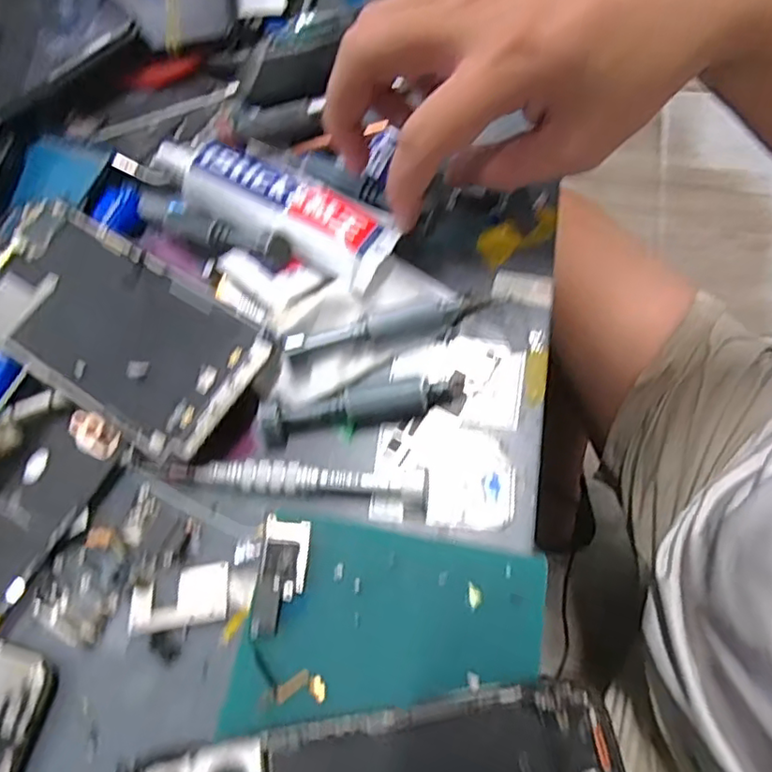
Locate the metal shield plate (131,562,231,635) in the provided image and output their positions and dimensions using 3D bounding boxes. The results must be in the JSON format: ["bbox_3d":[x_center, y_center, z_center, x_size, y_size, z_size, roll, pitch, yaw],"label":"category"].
[{"bbox_3d":[-0.083,0.084,0.241,0.038,0.004,0.022,-11,65,1],"label":"metal shield plate"}]

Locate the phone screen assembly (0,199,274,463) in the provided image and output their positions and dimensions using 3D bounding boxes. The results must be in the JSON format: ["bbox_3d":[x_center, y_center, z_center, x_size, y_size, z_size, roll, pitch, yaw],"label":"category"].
[{"bbox_3d":[-0.128,-0.031,0.278,0.149,0.004,0.071,31,74,16],"label":"phone screen assembly"}]

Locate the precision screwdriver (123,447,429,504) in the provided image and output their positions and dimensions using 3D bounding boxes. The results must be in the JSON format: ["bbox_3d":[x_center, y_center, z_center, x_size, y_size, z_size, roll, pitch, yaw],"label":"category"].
[{"bbox_3d":[-0.045,0.037,0.254,0.124,0.013,0.013,6,67,2],"label":"precision screwdriver"}]

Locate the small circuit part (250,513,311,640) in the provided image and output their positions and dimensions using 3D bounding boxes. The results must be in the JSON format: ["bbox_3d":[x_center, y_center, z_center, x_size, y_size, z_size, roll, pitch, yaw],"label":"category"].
[{"bbox_3d":[-0.039,0.071,0.227,0.017,0.004,0.042,8,71,-6],"label":"small circuit part"}]

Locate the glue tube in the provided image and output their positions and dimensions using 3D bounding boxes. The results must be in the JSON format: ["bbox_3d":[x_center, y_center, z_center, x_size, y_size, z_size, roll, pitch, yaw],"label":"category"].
[{"bbox_3d":[-0.061,-0.092,0.300,0.138,0.021,0.036,28,71,17],"label":"glue tube"}]

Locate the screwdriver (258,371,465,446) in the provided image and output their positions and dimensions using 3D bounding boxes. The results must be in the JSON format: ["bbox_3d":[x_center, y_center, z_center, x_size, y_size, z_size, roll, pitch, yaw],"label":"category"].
[{"bbox_3d":[-0.010,0.008,0.265,0.090,0.010,0.016,-12,65,0],"label":"screwdriver"}]

